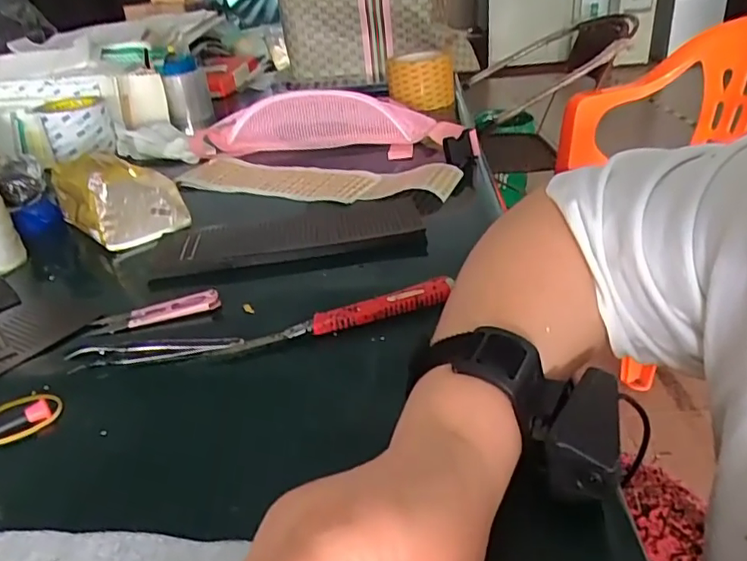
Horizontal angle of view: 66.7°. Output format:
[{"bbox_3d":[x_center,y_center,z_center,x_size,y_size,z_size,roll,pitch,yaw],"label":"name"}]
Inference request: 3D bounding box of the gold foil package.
[{"bbox_3d":[-0.280,-0.096,0.620,0.098,0.075,0.151,-26,34,-34],"label":"gold foil package"}]

